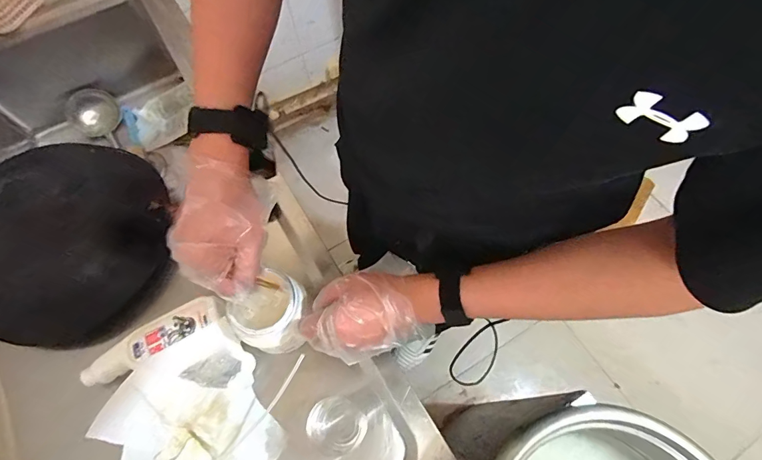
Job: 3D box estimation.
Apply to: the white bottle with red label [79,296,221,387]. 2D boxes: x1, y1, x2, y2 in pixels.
[{"bbox_3d":[-0.310,0.154,0.545,0.195,0.035,0.052,-31,68,-12],"label":"white bottle with red label"}]

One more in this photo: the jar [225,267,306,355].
[{"bbox_3d":[-0.139,0.112,0.526,0.078,0.085,0.088,25,68,13],"label":"jar"}]

